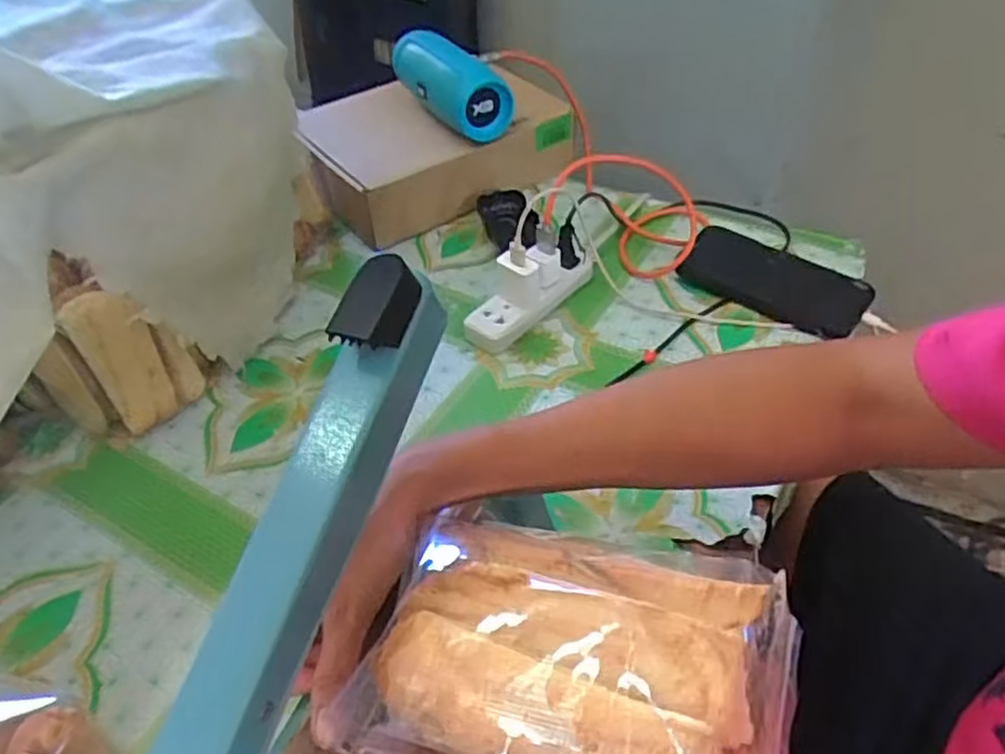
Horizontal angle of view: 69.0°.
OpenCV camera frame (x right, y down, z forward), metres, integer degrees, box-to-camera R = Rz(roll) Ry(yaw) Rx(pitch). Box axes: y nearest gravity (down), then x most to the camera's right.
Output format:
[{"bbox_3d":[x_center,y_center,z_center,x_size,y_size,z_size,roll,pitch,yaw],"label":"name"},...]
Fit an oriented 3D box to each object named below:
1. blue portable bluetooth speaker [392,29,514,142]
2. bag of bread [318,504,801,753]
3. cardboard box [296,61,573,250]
[{"bbox_3d":[-0.056,-0.309,0.755,0.056,0.064,0.166,-26,50,-22],"label":"blue portable bluetooth speaker"},{"bbox_3d":[0.028,0.119,0.287,0.162,0.058,0.120,7,43,30],"label":"bag of bread"},{"bbox_3d":[-0.069,-0.244,0.780,0.270,0.093,0.166,-21,48,-18],"label":"cardboard box"}]

